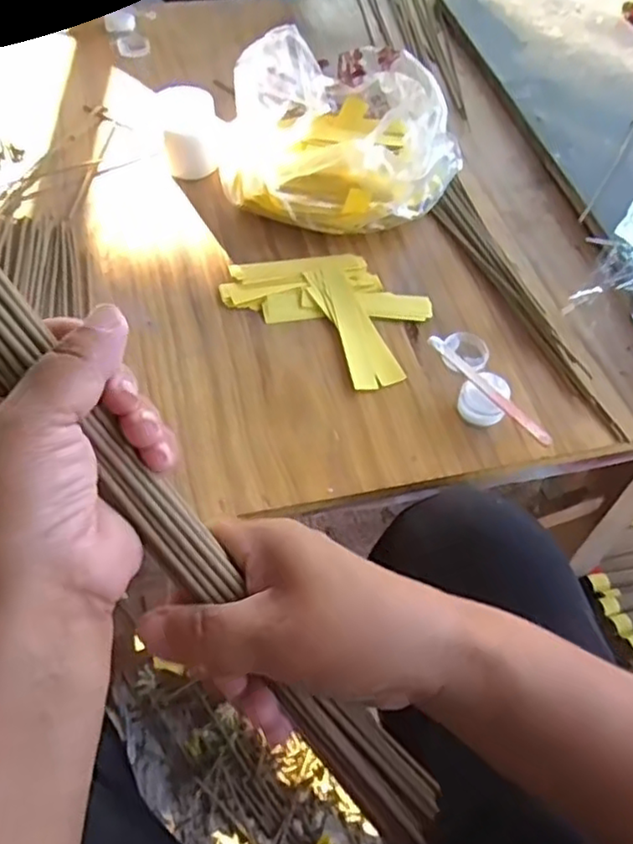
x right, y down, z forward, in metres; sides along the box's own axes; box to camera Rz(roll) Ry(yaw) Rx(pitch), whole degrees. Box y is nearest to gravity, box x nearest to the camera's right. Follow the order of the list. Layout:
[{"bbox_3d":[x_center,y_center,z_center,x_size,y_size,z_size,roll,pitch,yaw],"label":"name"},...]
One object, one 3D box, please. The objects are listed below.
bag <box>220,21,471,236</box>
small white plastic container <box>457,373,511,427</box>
[{"bbox_3d":[0.024,-0.281,0.657,0.229,0.082,0.229,10,55,3],"label":"bag"},{"bbox_3d":[0.130,-0.018,0.518,0.036,0.027,0.032,29,59,16],"label":"small white plastic container"}]

